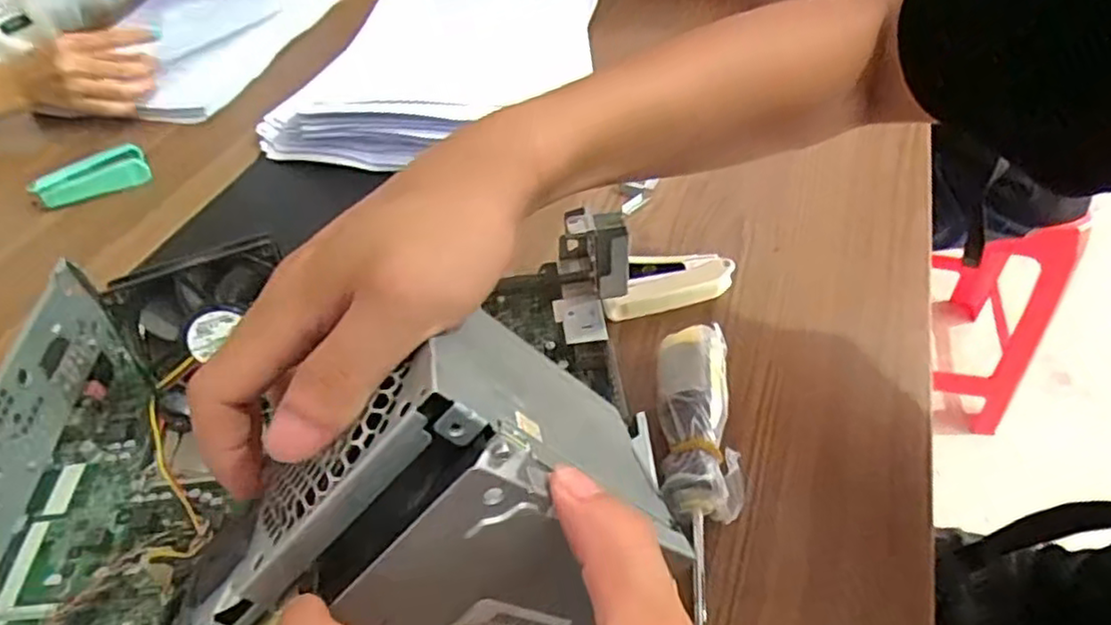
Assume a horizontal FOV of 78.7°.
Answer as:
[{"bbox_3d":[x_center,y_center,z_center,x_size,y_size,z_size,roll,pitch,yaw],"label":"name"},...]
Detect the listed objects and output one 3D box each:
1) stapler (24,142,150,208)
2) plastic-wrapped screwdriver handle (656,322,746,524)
[{"bbox_3d":[-0.397,-0.118,0.579,0.085,0.024,0.032,-24,49,-18],"label":"stapler"},{"bbox_3d":[0.078,0.060,0.378,0.041,0.031,0.115,1,46,5],"label":"plastic-wrapped screwdriver handle"}]

